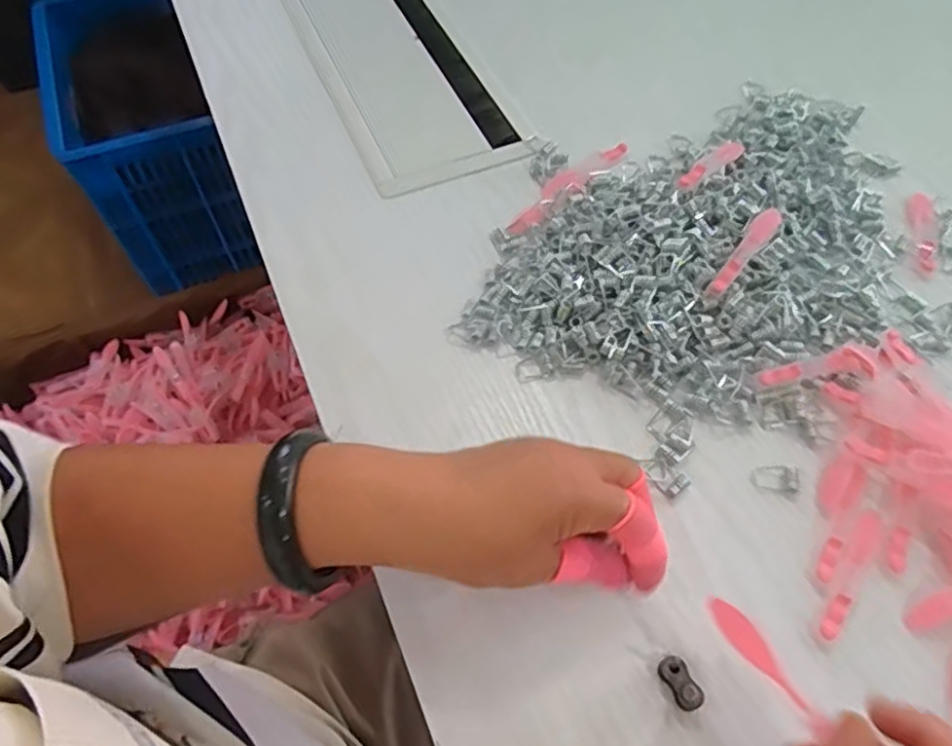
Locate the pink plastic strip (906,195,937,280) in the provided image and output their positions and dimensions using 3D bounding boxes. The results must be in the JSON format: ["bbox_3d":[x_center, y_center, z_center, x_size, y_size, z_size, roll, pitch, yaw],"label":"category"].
[{"bbox_3d":[0.307,-0.097,0.466,0.017,0.004,0.079,13,57,9],"label":"pink plastic strip"}]

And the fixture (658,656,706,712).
[{"bbox_3d":[0.094,0.143,0.312,0.011,0.013,0.023,-22,59,-13],"label":"fixture"}]

